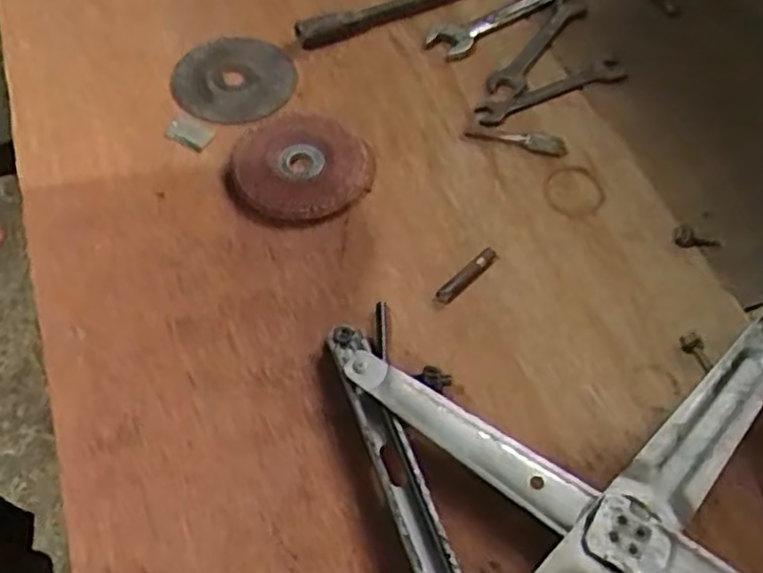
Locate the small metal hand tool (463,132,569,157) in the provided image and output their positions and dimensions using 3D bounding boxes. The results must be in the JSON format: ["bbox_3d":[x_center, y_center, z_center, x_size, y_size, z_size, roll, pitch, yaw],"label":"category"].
[{"bbox_3d":[0.090,-0.097,0.472,0.067,0.006,0.014,7,57,2],"label":"small metal hand tool"}]

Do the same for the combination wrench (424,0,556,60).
[{"bbox_3d":[0.107,-0.216,0.534,0.171,0.014,0.031,-31,63,-21],"label":"combination wrench"}]

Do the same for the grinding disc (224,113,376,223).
[{"bbox_3d":[-0.053,-0.076,0.454,0.087,0.012,0.082,1,57,-2],"label":"grinding disc"}]

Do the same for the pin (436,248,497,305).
[{"bbox_3d":[0.050,-0.006,0.413,0.046,0.007,0.008,-38,66,-24],"label":"pin"}]

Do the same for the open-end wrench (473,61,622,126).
[{"bbox_3d":[0.121,-0.139,0.504,0.118,0.008,0.023,-22,61,-16],"label":"open-end wrench"}]

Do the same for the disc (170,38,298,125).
[{"bbox_3d":[-0.104,-0.144,0.499,0.085,0.005,0.085,-1,59,2],"label":"disc"}]

